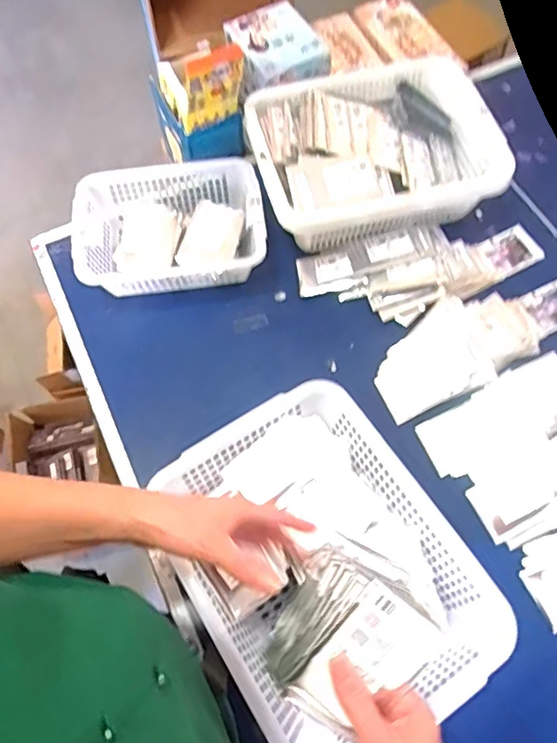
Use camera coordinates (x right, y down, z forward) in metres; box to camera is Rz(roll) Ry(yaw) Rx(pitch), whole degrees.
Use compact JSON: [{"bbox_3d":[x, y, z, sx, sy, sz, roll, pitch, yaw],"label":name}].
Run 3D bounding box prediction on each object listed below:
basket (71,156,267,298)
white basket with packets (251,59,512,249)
[{"bbox_3d":[-0.160,-0.207,0.821,0.271,0.084,0.189,-7,65,-3],"label":"basket"},{"bbox_3d":[0.142,-0.330,0.851,0.348,0.132,0.277,-13,66,-5],"label":"white basket with packets"}]

